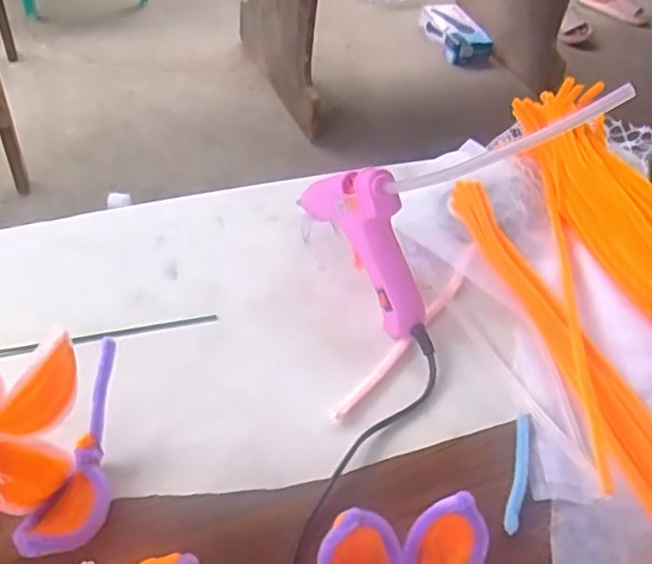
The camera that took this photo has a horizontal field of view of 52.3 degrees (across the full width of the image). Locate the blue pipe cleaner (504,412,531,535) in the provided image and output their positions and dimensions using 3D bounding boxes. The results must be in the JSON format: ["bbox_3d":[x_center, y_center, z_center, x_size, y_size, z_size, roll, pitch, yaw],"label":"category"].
[{"bbox_3d":[0.110,0.106,0.376,0.010,0.006,0.077,16,48,8],"label":"blue pipe cleaner"}]

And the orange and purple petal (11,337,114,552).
[{"bbox_3d":[-0.117,0.085,0.332,0.030,0.037,0.107,14,47,6],"label":"orange and purple petal"}]

